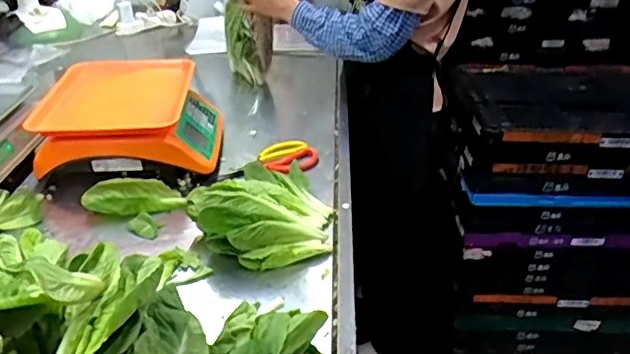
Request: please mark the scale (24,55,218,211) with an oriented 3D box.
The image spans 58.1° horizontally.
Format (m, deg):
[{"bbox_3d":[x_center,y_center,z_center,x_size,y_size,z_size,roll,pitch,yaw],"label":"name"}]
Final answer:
[{"bbox_3d":[-0.320,-0.089,0.995,0.295,0.150,0.244,-4,30,-10],"label":"scale"}]

